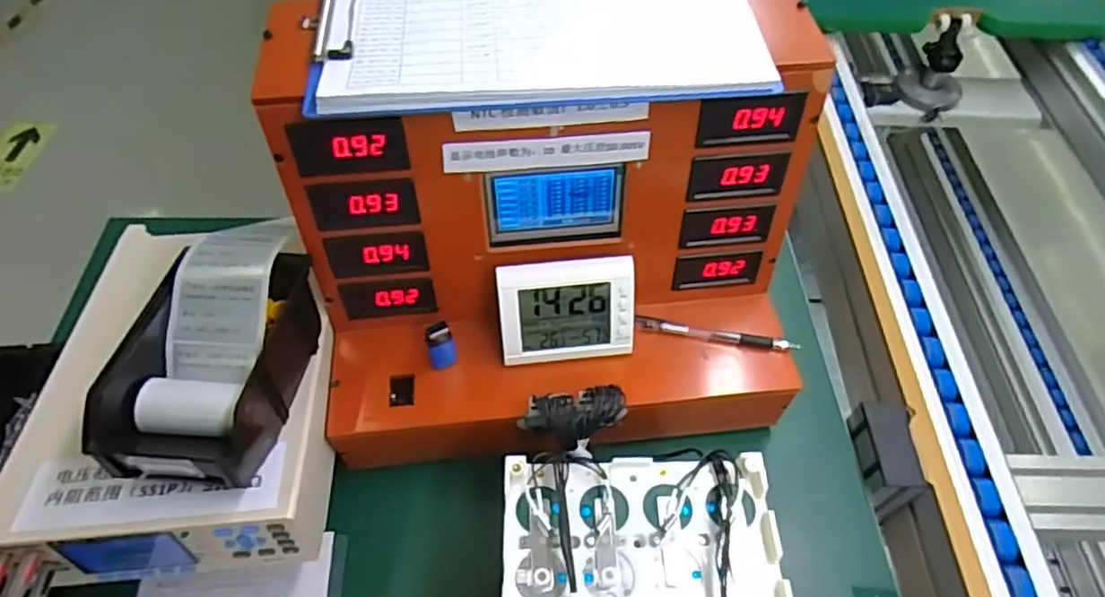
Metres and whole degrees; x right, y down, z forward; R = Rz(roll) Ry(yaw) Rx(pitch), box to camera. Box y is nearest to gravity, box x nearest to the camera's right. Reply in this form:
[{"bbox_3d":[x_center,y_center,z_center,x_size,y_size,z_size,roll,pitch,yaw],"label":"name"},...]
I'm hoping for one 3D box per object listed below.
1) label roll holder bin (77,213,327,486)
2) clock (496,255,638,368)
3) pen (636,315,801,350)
[{"bbox_3d":[-0.250,0.033,0.505,0.105,0.066,0.214,4,55,2],"label":"label roll holder bin"},{"bbox_3d":[0.011,0.010,0.554,0.110,0.092,0.024,-4,26,-4],"label":"clock"},{"bbox_3d":[0.145,0.031,0.587,0.140,0.013,0.014,9,55,5],"label":"pen"}]

